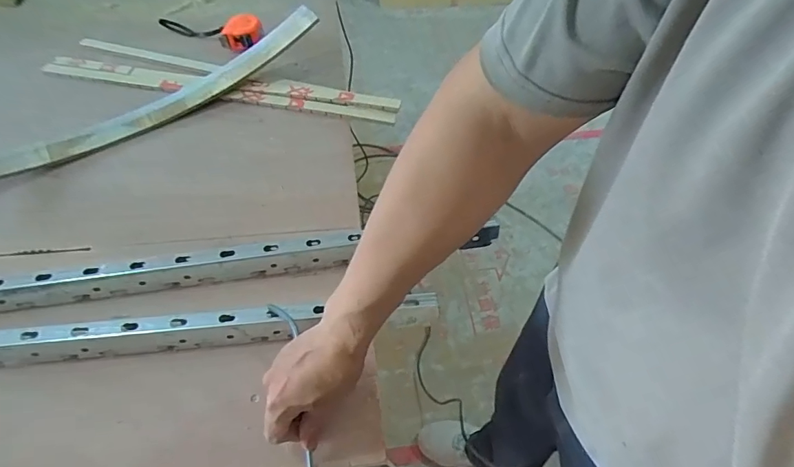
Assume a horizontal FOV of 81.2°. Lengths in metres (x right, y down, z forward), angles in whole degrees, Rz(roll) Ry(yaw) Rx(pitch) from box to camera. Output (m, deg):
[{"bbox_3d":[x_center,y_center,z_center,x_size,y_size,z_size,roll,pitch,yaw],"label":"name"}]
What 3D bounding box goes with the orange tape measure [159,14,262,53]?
[{"bbox_3d":[-0.326,-0.351,0.797,0.185,0.045,0.050,9,55,5],"label":"orange tape measure"}]

